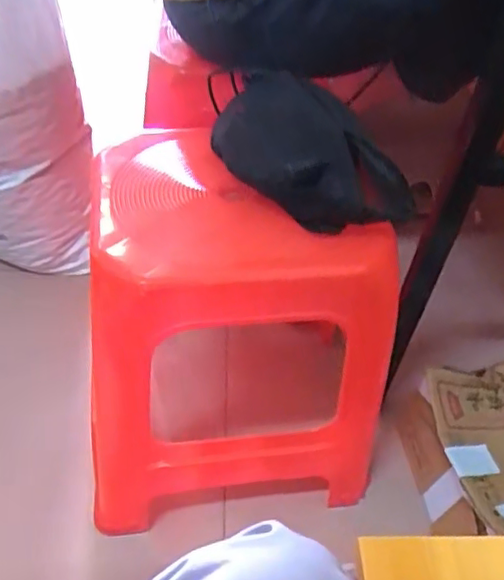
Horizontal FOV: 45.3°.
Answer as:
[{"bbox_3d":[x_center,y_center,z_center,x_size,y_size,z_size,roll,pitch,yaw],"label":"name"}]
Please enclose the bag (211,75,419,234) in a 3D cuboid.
[{"bbox_3d":[0.053,-0.143,0.604,0.229,0.131,0.075,24,51,17],"label":"bag"}]

